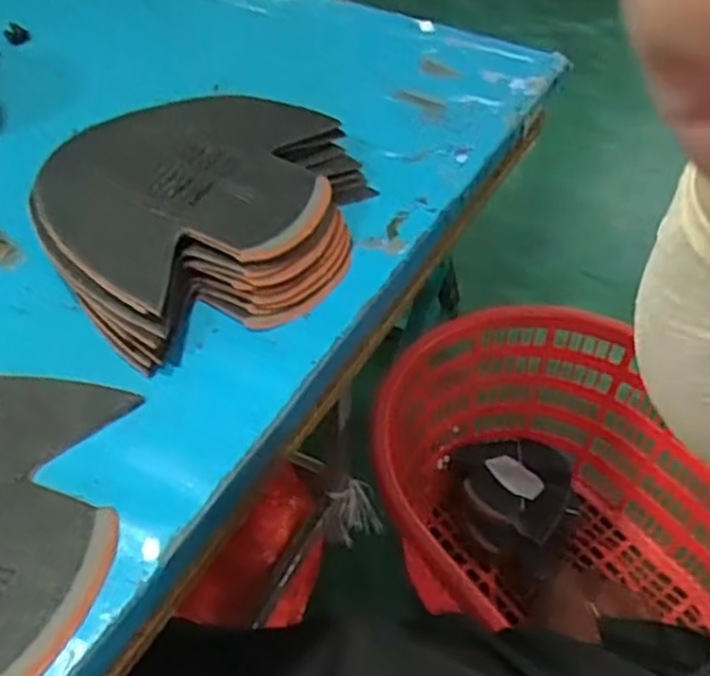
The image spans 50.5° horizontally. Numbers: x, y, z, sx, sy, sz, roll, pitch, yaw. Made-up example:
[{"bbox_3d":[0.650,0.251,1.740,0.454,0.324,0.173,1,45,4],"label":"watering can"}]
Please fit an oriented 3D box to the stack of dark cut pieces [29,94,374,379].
[{"bbox_3d":[-0.089,-0.085,0.456,0.188,0.039,0.205,35,53,28],"label":"stack of dark cut pieces"}]

